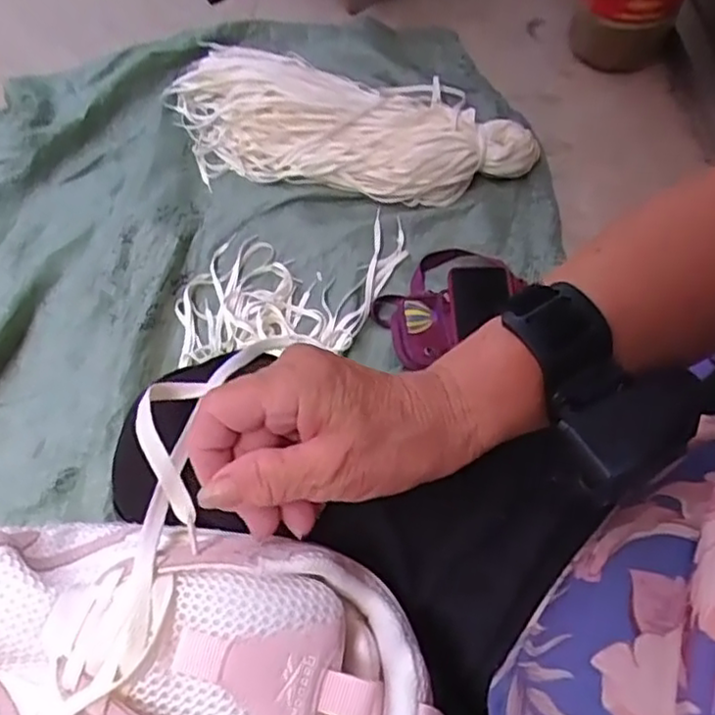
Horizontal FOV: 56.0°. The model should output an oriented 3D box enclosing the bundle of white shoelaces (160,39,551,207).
[{"bbox_3d":[-0.017,-0.359,1.017,0.561,0.057,0.238,8,63,4],"label":"bundle of white shoelaces"}]

